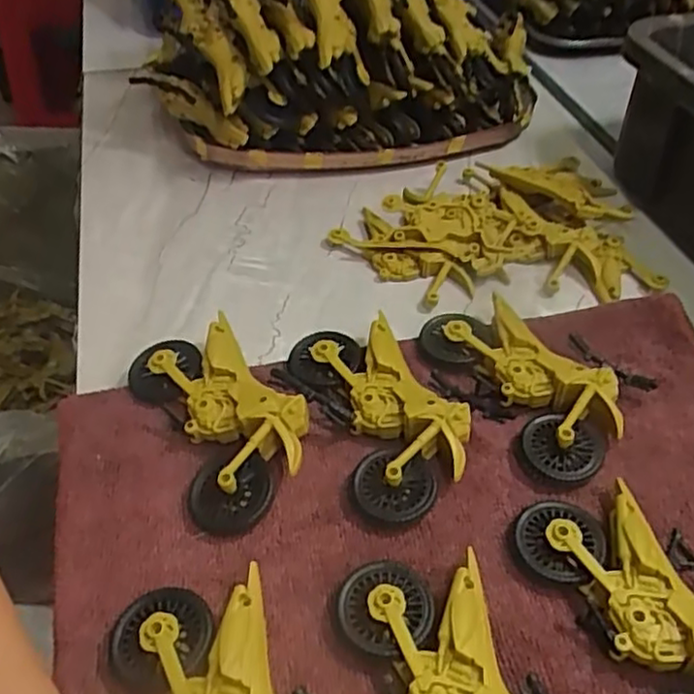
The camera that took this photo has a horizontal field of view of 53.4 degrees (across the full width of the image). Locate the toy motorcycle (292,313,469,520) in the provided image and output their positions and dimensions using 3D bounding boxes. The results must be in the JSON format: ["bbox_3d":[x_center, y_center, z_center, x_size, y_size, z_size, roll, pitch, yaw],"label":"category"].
[{"bbox_3d":[0.021,0.028,0.333,0.065,0.023,0.111,-17,48,-14],"label":"toy motorcycle"}]

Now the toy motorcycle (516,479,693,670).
[{"bbox_3d":[0.113,0.104,0.260,0.057,0.020,0.114,-16,47,-13],"label":"toy motorcycle"}]

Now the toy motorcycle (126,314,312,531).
[{"bbox_3d":[-0.060,0.031,0.328,0.059,0.027,0.113,-24,49,-20],"label":"toy motorcycle"}]

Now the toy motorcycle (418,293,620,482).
[{"bbox_3d":[0.091,0.015,0.347,0.056,0.022,0.111,-22,49,-19],"label":"toy motorcycle"}]

